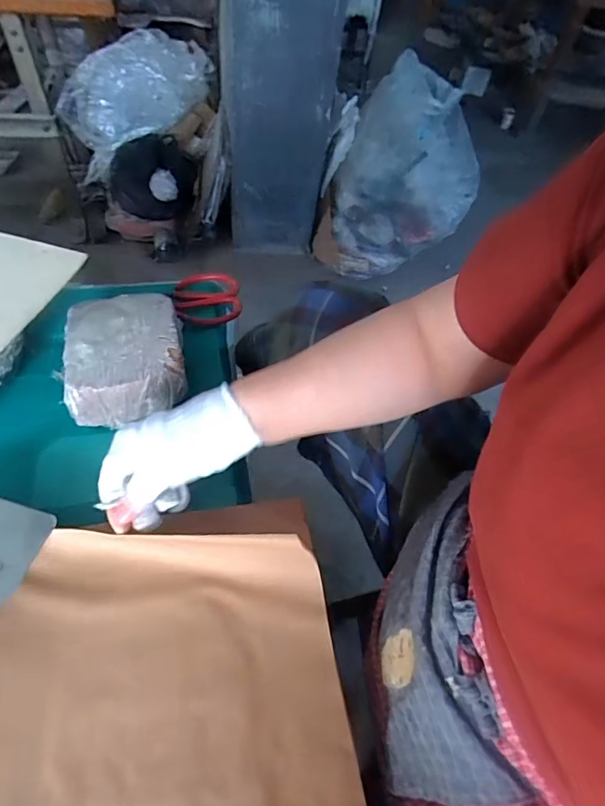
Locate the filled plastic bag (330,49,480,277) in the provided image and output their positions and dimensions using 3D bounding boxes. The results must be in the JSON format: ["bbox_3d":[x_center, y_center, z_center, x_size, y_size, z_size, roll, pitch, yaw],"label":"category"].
[{"bbox_3d":[0.306,-0.667,1.465,0.417,0.472,0.318,16,54,4],"label":"filled plastic bag"}]

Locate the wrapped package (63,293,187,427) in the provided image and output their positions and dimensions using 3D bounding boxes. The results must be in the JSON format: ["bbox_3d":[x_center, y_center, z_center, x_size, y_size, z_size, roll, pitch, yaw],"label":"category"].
[{"bbox_3d":[-0.191,-0.053,0.524,0.118,0.056,0.155,-7,54,-11],"label":"wrapped package"}]

